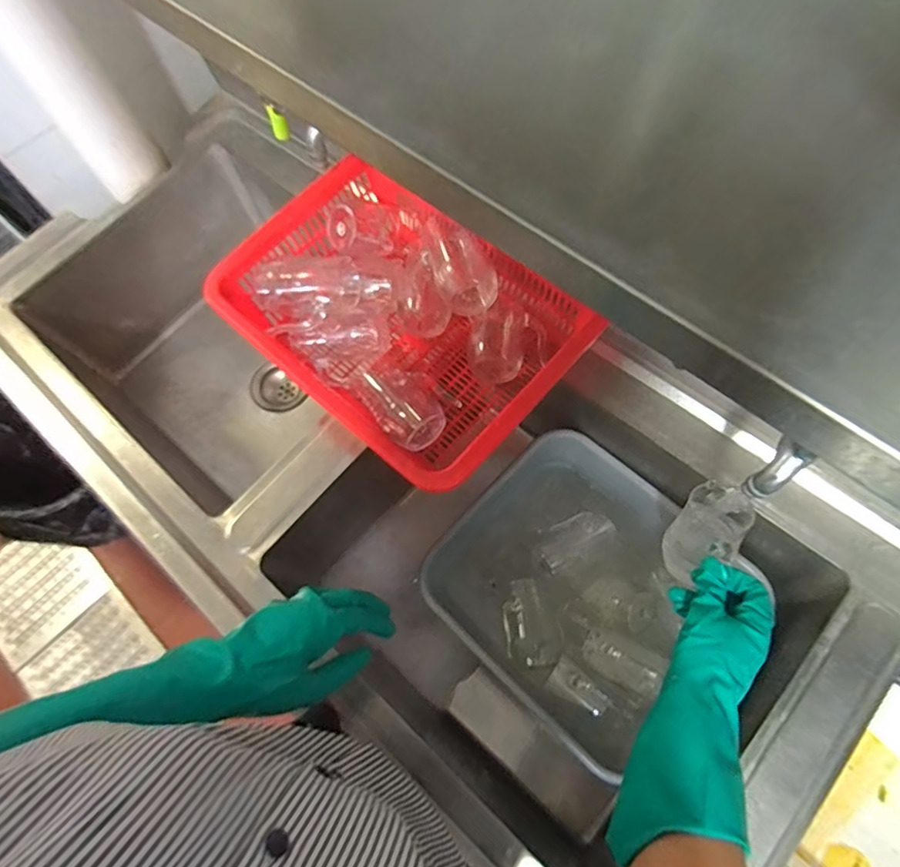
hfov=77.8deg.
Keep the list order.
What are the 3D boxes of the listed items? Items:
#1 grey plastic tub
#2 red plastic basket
[{"bbox_3d":[0.171,0.192,0.734,0.322,0.097,0.318,40,74,18],"label":"grey plastic tub"},{"bbox_3d":[-0.048,-0.131,0.662,0.386,0.119,0.280,39,74,18],"label":"red plastic basket"}]

